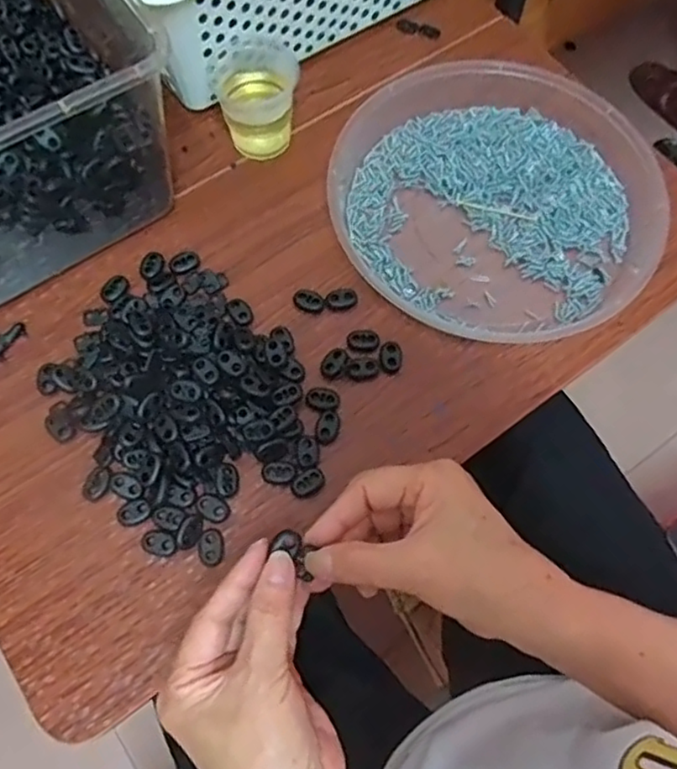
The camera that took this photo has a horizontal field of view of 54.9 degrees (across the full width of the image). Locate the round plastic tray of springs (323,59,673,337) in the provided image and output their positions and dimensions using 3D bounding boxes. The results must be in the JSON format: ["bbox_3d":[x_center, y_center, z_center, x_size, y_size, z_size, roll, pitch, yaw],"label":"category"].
[{"bbox_3d":[0.110,-0.140,0.476,0.227,0.035,0.209,1,69,-2],"label":"round plastic tray of springs"}]

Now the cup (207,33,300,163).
[{"bbox_3d":[-0.061,-0.221,0.494,0.064,0.055,0.072,-14,70,-7],"label":"cup"}]

